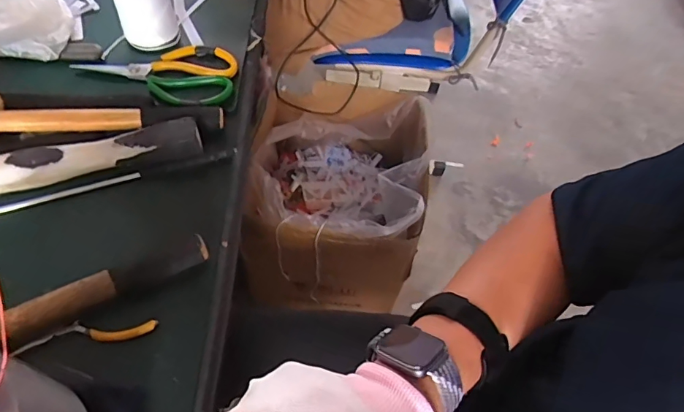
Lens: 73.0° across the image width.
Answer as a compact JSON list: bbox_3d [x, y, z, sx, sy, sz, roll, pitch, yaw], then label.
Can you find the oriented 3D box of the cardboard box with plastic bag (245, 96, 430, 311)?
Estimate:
[{"bbox_3d":[-0.007,-0.011,1.039,0.332,0.430,0.371,5,57,-1],"label":"cardboard box with plastic bag"}]

